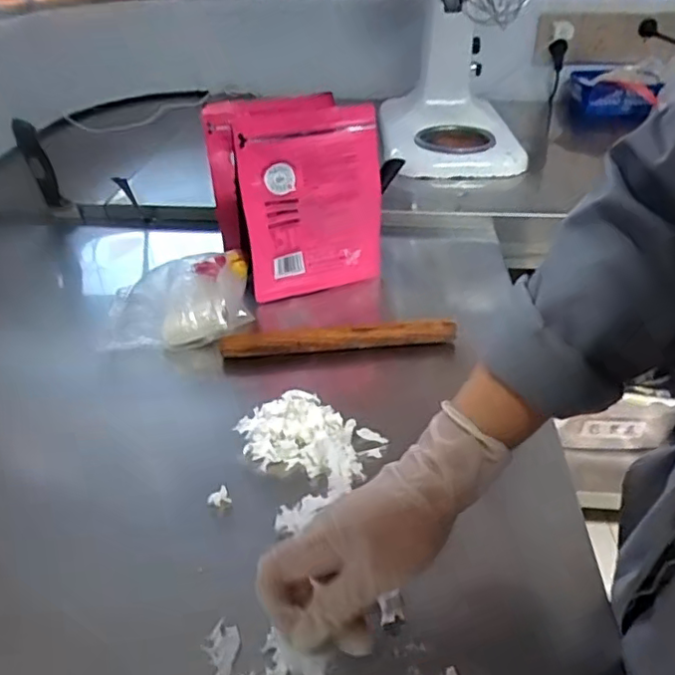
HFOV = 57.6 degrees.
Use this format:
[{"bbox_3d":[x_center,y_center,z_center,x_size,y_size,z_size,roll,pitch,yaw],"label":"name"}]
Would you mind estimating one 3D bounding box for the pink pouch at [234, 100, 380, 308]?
[{"bbox_3d":[-0.026,-0.144,0.676,0.160,0.190,0.023,-15,38,-18],"label":"pink pouch"}]

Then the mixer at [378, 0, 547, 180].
[{"bbox_3d":[0.224,-0.602,1.056,0.284,0.510,0.502,9,37,14],"label":"mixer"}]

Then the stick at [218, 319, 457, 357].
[{"bbox_3d":[0.001,0.000,0.612,0.233,0.024,0.012,-4,19,-6],"label":"stick"}]

